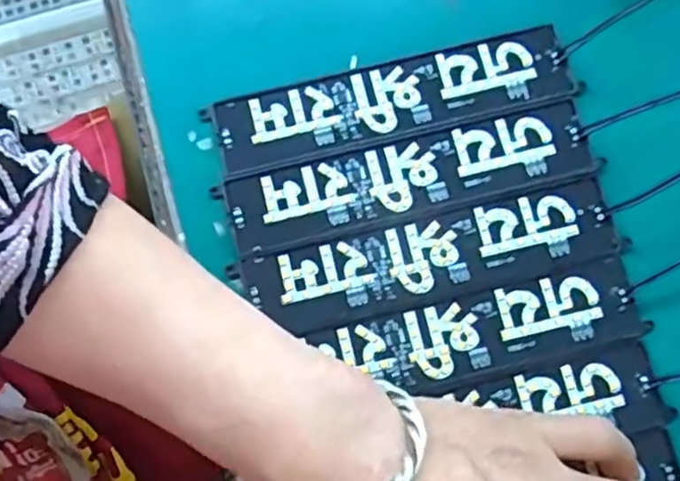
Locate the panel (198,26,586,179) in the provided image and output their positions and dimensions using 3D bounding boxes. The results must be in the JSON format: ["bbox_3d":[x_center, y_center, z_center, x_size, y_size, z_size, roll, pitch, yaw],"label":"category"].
[{"bbox_3d":[0.025,-0.067,0.329,0.171,0.004,0.038,-14,78,-3],"label":"panel"}]

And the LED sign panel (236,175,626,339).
[{"bbox_3d":[0.041,0.008,0.313,0.170,0.004,0.040,-14,78,-3],"label":"LED sign panel"}]

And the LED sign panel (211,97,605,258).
[{"bbox_3d":[0.032,-0.030,0.321,0.170,0.004,0.038,-13,78,-3],"label":"LED sign panel"}]

